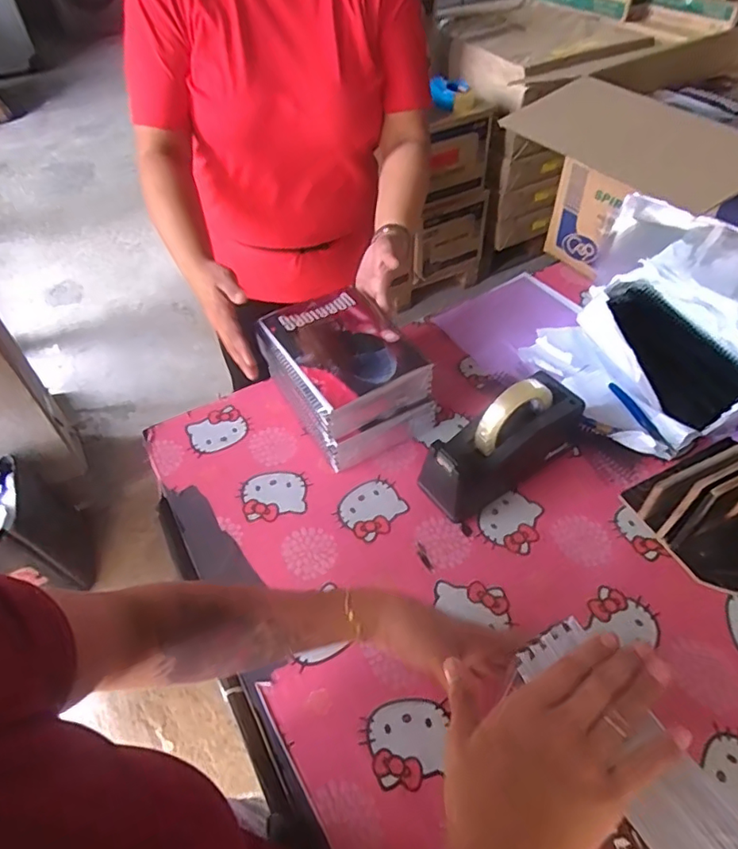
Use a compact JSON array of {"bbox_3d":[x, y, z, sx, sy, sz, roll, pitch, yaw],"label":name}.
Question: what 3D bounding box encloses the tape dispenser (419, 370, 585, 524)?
[{"bbox_3d":[0.161,0.019,0.668,0.213,0.122,0.076,-28,55,-20],"label":"tape dispenser"}]

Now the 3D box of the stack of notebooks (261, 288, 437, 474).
[{"bbox_3d":[-0.033,-0.067,0.753,0.164,0.117,0.213,-28,55,-20],"label":"stack of notebooks"}]

